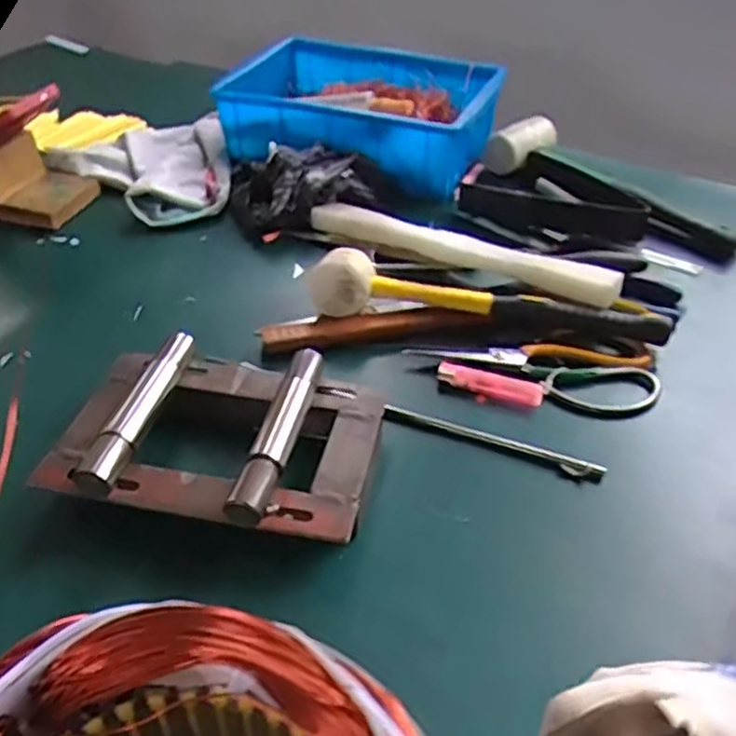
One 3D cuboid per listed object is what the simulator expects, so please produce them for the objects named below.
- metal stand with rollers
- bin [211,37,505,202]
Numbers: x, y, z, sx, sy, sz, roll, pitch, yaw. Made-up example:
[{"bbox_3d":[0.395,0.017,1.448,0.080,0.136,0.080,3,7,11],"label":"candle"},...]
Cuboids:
[{"bbox_3d":[-0.091,0.040,0.468,0.198,0.048,0.151,10,41,9],"label":"metal stand with rollers"},{"bbox_3d":[-0.012,-0.291,0.838,0.305,0.089,0.245,11,41,11],"label":"bin"}]

